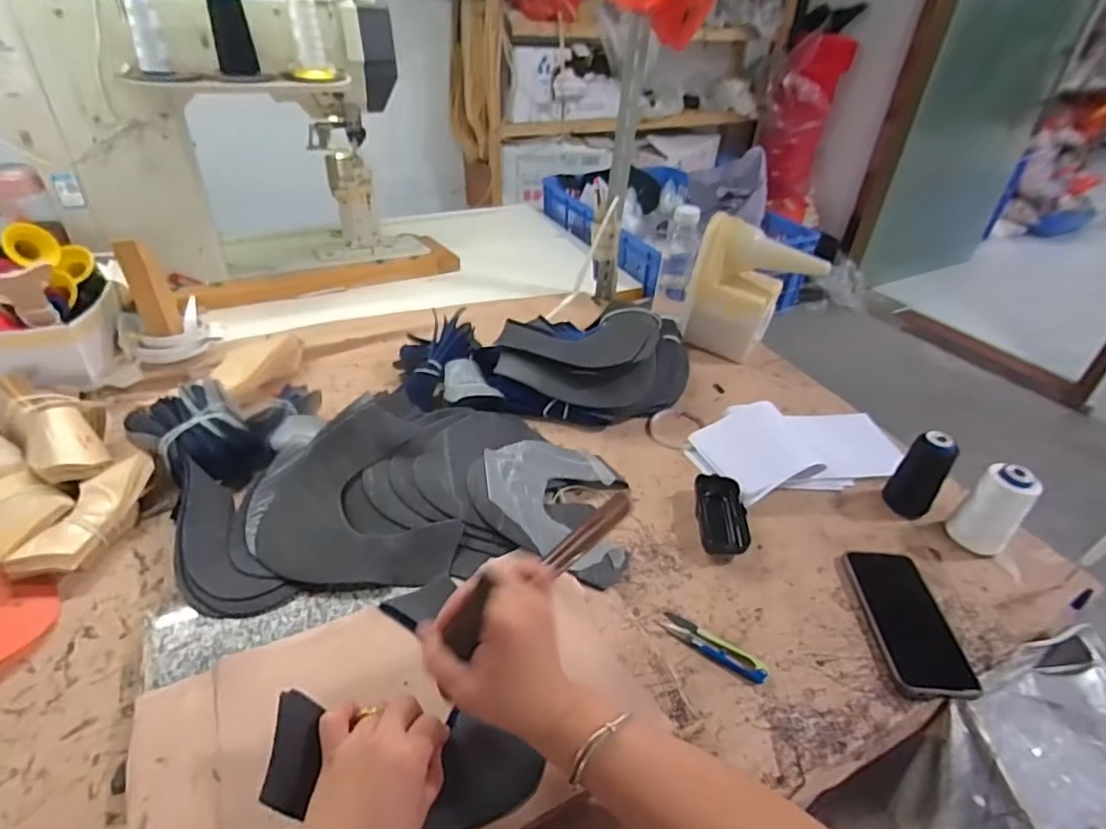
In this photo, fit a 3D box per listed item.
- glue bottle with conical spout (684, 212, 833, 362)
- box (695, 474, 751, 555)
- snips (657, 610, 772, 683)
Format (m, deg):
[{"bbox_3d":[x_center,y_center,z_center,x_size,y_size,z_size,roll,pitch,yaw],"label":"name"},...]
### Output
[{"bbox_3d":[0.310,-0.185,0.906,0.182,0.201,0.082,23,41,24],"label":"glue bottle with conical spout"},{"bbox_3d":[0.193,0.117,0.656,0.054,0.024,0.119,7,38,3],"label":"box"},{"bbox_3d":[0.150,0.217,0.534,0.099,0.008,0.023,25,43,24],"label":"snips"}]

